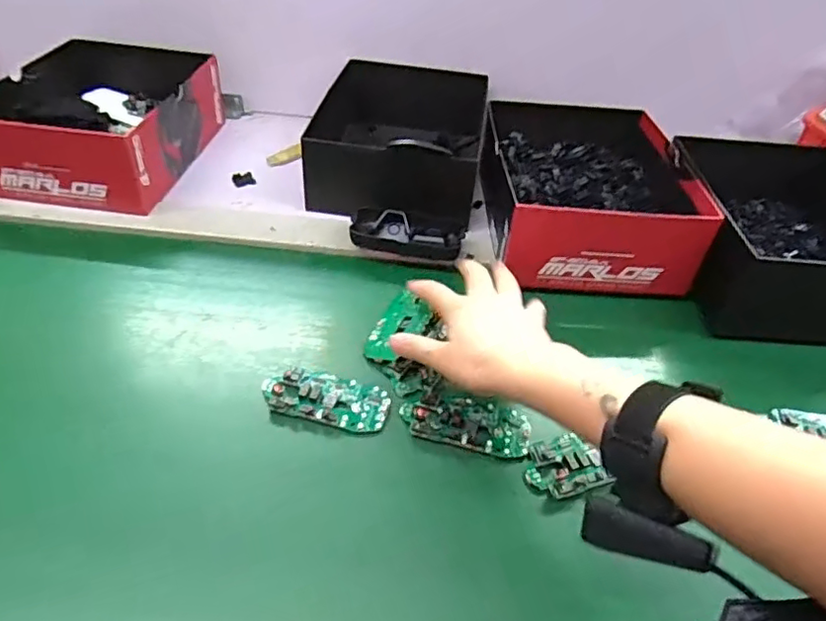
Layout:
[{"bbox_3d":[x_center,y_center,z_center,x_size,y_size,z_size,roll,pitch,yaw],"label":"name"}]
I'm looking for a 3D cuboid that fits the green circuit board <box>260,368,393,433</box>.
[{"bbox_3d":[-0.067,0.068,0.462,0.097,0.013,0.044,12,43,7],"label":"green circuit board"}]

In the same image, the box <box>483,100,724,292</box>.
[{"bbox_3d":[0.181,-0.136,0.638,0.195,0.081,0.262,3,43,-2],"label":"box"}]

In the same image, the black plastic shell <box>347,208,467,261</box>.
[{"bbox_3d":[-0.004,-0.076,0.594,0.111,0.029,0.048,12,43,7],"label":"black plastic shell"}]

